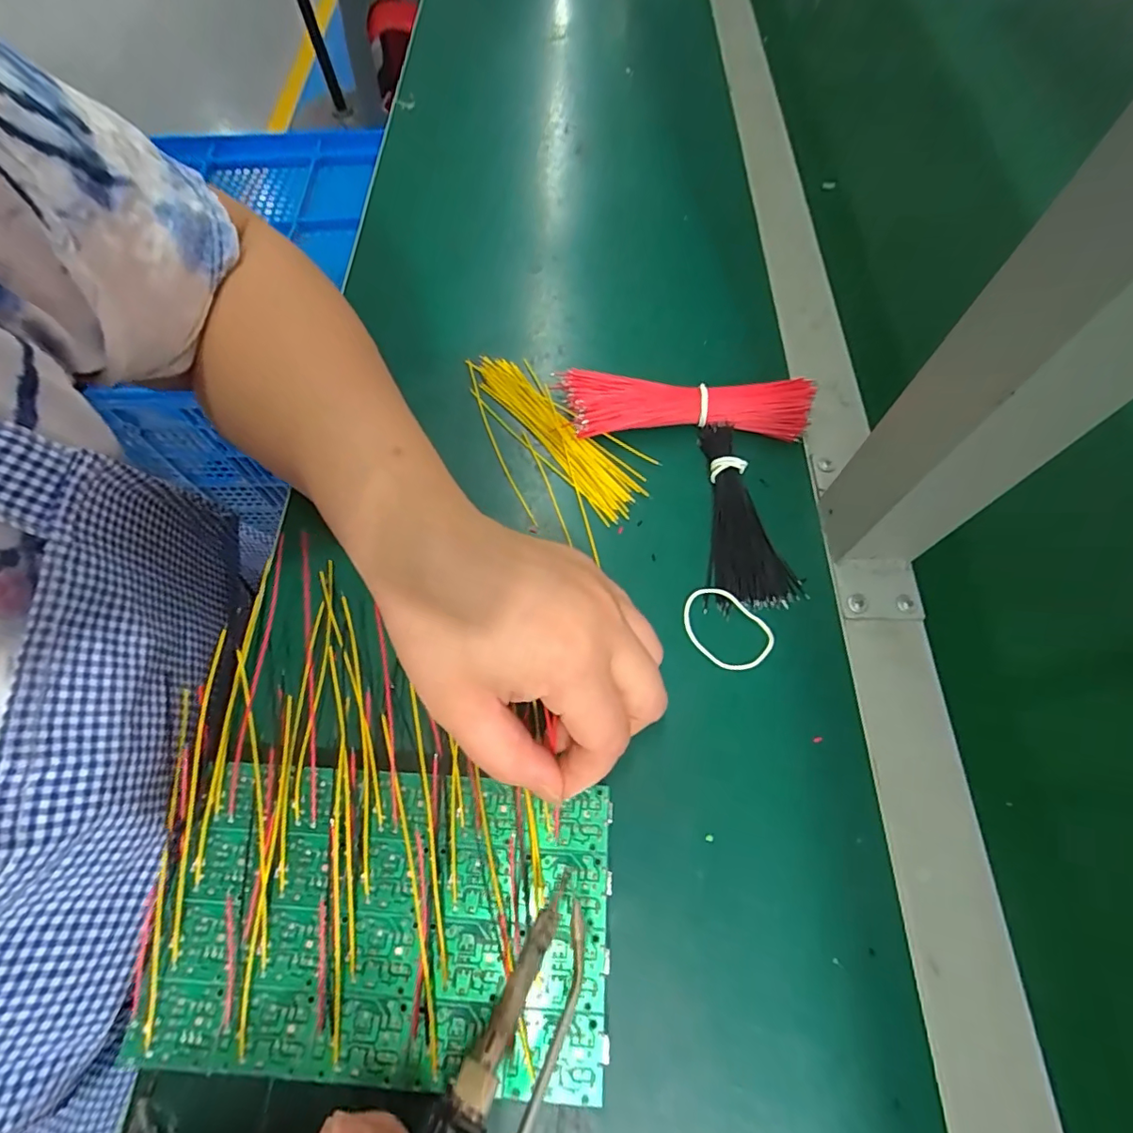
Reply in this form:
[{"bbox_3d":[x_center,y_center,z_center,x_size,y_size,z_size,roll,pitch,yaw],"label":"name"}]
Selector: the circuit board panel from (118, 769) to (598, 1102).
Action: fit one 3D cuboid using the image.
[{"bbox_3d":[-0.072,0.137,0.208,0.171,0.012,0.100,2,66,4],"label":"circuit board panel"}]

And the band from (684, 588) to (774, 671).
[{"bbox_3d":[0.078,0.031,0.260,0.045,0.004,0.033,38,72,17],"label":"band"}]

